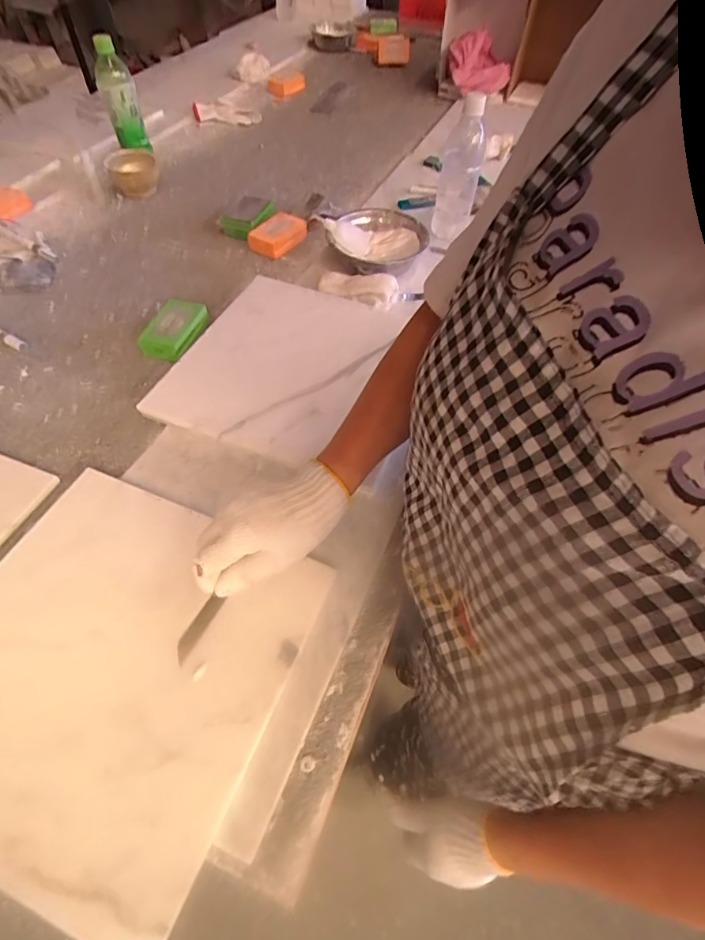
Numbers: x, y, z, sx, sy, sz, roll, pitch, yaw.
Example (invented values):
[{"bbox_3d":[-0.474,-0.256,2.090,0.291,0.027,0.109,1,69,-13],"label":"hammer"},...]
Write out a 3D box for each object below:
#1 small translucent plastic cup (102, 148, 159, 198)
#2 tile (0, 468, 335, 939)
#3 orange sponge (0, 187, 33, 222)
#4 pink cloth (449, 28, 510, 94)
[{"bbox_3d":[-0.427,-0.581,0.911,0.096,0.057,0.101,-18,58,-14],"label":"small translucent plastic cup"},{"bbox_3d":[-0.211,0.162,0.408,0.298,0.013,0.293,21,57,11],"label":"tile"},{"bbox_3d":[-0.624,-0.459,0.819,0.110,0.049,0.021,-33,47,-17],"label":"orange sponge"},{"bbox_3d":[0.323,-1.066,1.231,0.123,0.052,0.164,-33,88,19],"label":"pink cloth"}]

